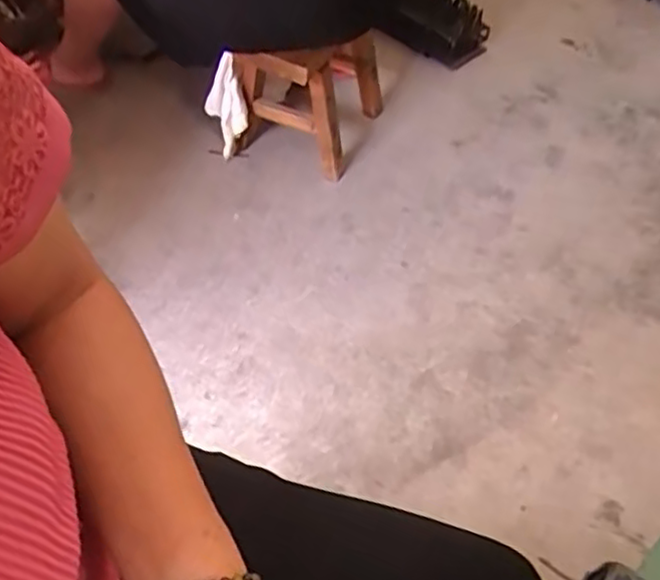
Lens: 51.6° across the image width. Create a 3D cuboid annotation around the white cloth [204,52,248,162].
[{"bbox_3d":[-0.222,-0.383,1.465,0.087,0.255,0.048,-8,54,-7],"label":"white cloth"}]

